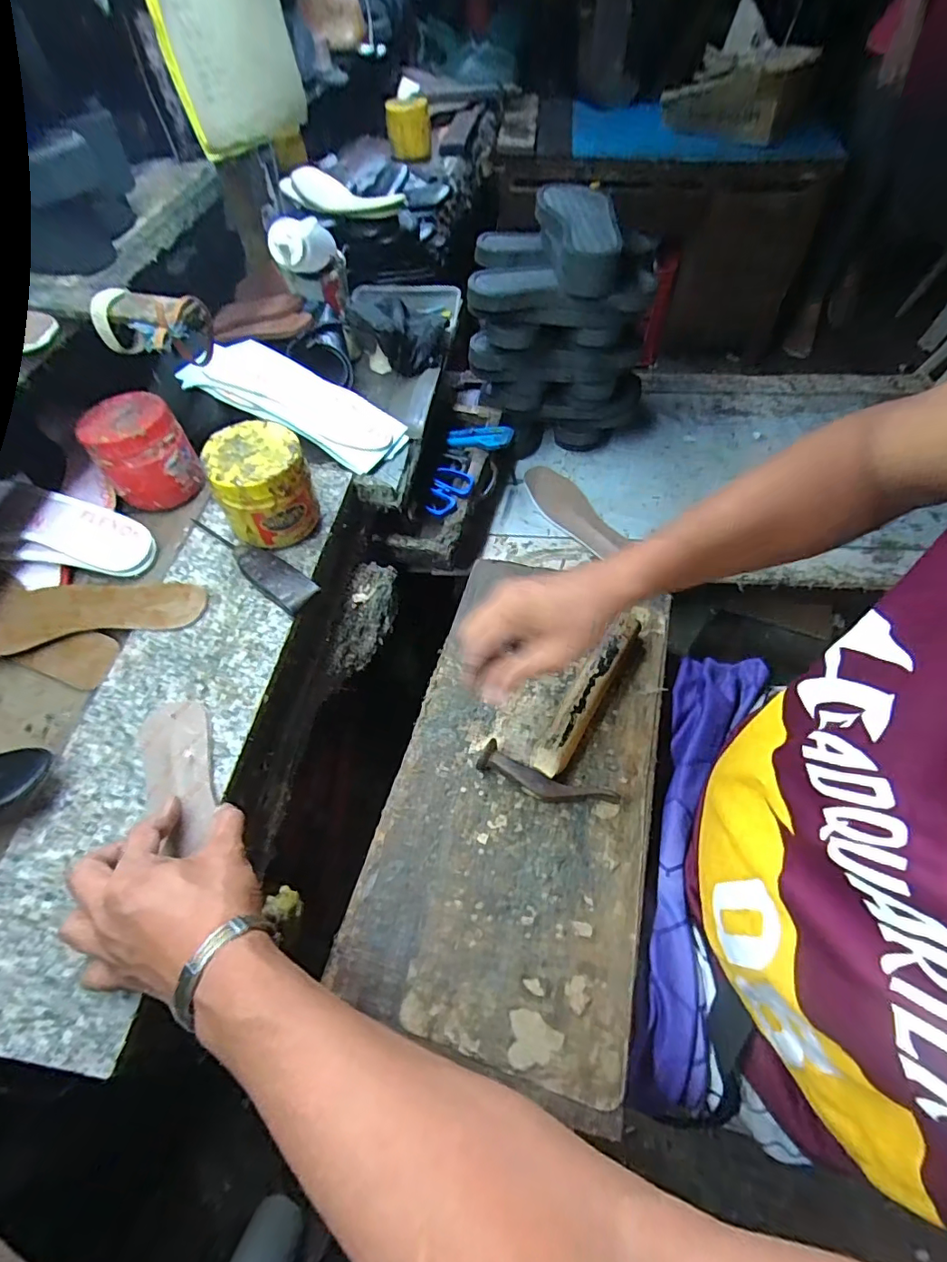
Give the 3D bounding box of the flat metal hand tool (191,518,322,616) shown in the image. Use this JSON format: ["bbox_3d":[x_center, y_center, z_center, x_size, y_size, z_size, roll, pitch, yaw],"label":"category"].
[{"bbox_3d":[-0.233,-0.074,0.548,0.169,0.019,0.039,33,63,21],"label":"flat metal hand tool"}]

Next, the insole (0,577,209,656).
[{"bbox_3d":[-0.393,-0.019,0.520,0.240,0.014,0.078,-1,56,1],"label":"insole"}]

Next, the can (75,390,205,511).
[{"bbox_3d":[-0.378,-0.207,0.597,0.096,0.096,0.093,-33,61,-18],"label":"can"}]

